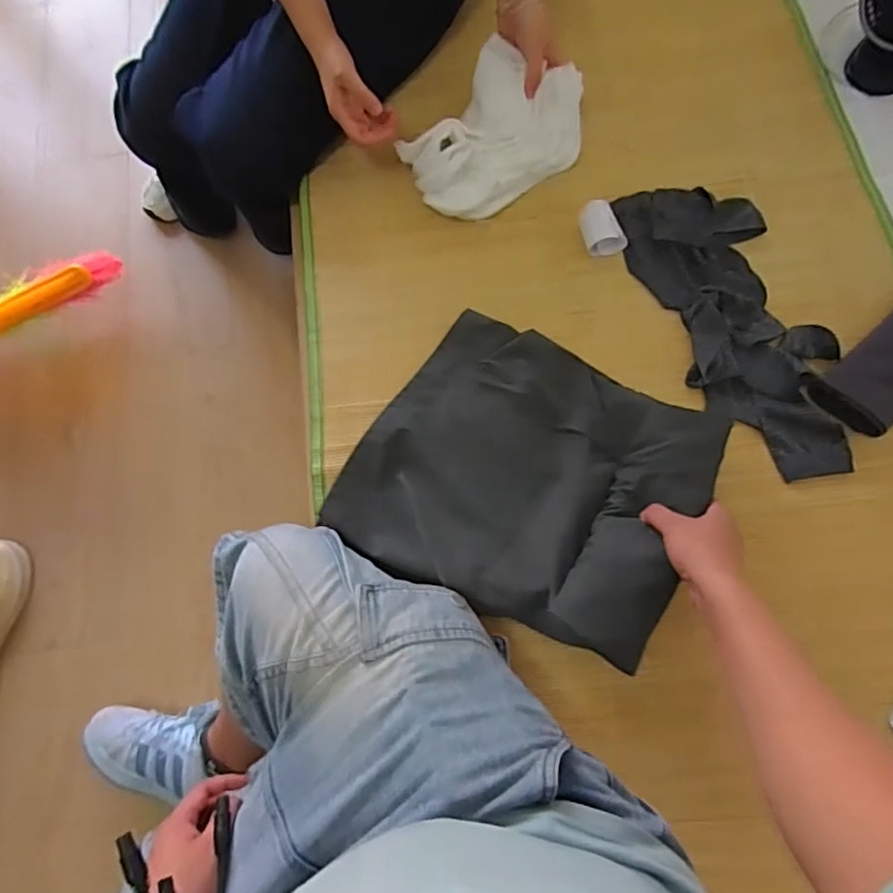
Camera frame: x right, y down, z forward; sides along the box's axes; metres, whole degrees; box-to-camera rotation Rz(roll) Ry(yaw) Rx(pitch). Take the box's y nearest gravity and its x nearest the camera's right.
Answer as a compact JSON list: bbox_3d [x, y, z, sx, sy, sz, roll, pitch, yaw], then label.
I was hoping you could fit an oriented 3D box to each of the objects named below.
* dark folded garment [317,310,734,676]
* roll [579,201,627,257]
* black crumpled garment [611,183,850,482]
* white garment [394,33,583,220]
[{"bbox_3d":[0.085,0.029,0.643,0.338,0.072,0.304,29,73,10],"label":"dark folded garment"},{"bbox_3d":[0.195,-0.274,0.766,0.049,0.041,0.062,-14,71,-3],"label":"roll"},{"bbox_3d":[0.347,-0.153,0.718,0.166,0.027,0.398,-17,71,-4],"label":"black crumpled garment"},{"bbox_3d":[0.064,-0.398,0.785,0.160,0.093,0.219,40,76,14],"label":"white garment"}]

